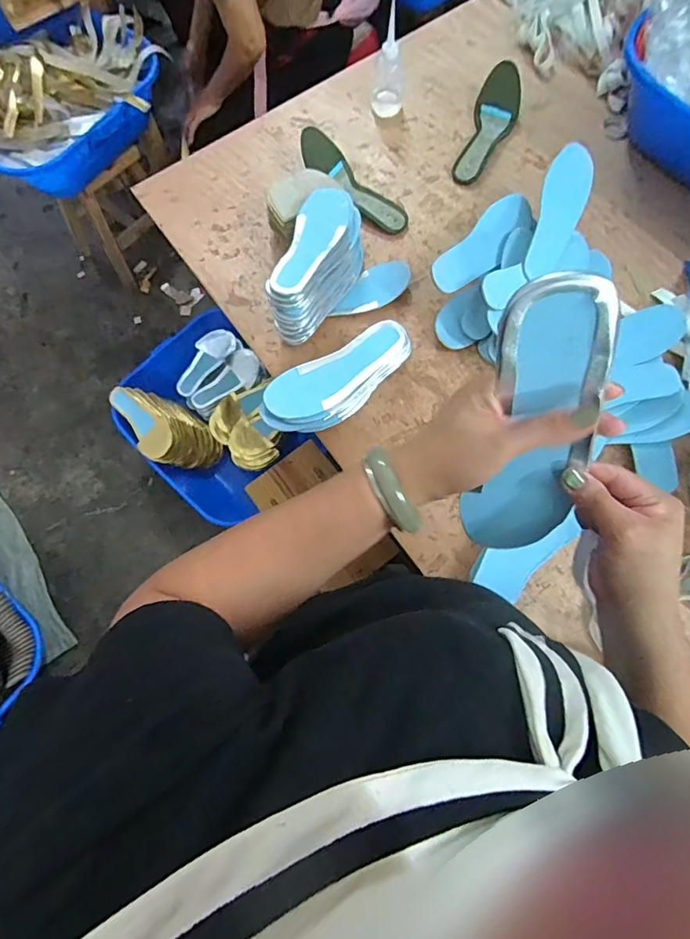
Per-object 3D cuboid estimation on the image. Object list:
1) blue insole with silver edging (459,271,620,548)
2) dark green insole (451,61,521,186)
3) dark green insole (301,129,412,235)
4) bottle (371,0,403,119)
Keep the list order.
[{"bbox_3d":[0.132,-0.021,0.336,0.075,0.237,0.028,-13,49,-3],"label":"blue insole with silver edging"},{"bbox_3d":[0.293,-0.692,0.973,0.090,0.052,0.268,17,75,6],"label":"dark green insole"},{"bbox_3d":[0.018,-0.556,0.936,0.090,0.062,0.256,-41,77,-10],"label":"dark green insole"},{"bbox_3d":[0.086,-0.790,0.949,0.063,0.163,0.053,0,74,1],"label":"bottle"}]

